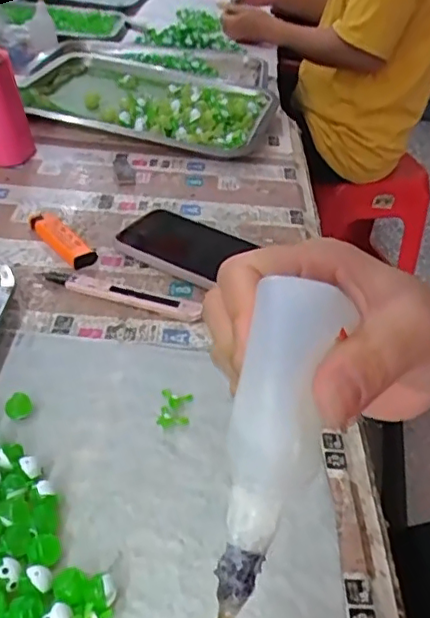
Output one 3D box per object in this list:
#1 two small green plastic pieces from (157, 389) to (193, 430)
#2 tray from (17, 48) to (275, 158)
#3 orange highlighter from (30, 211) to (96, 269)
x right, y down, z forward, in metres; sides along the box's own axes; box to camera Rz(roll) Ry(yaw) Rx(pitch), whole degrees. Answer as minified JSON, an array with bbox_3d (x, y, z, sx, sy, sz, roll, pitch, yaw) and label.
[{"bbox_3d":[-0.026,0.064,0.378,0.020,0.008,0.032,6,37,-1],"label":"two small green plastic pieces"},{"bbox_3d":[-0.073,-0.278,0.745,0.301,0.051,0.239,7,37,1],"label":"tray"},{"bbox_3d":[-0.132,-0.062,0.511,0.023,0.016,0.085,-25,47,-35],"label":"orange highlighter"}]

